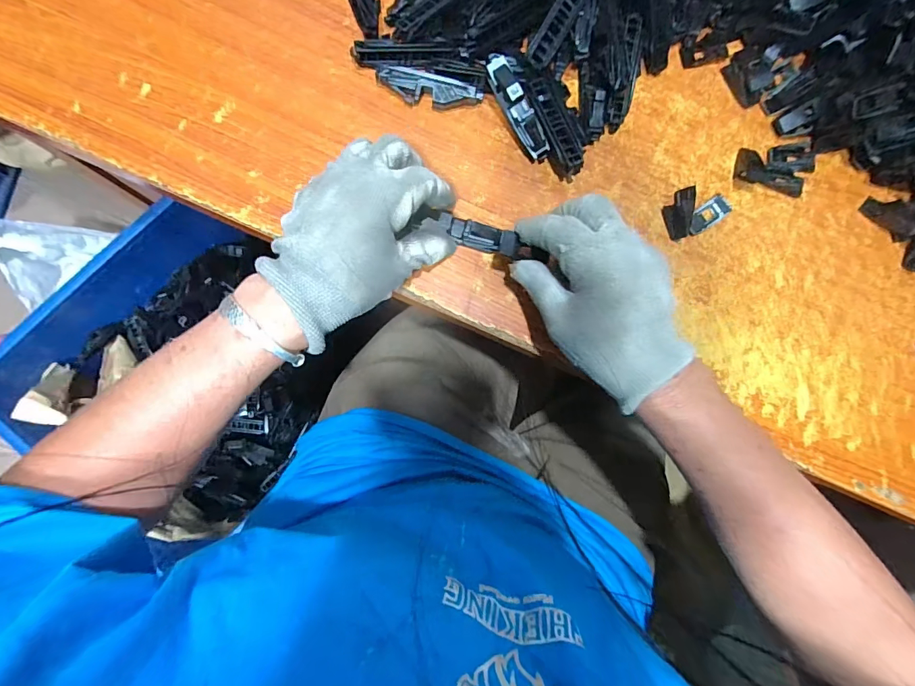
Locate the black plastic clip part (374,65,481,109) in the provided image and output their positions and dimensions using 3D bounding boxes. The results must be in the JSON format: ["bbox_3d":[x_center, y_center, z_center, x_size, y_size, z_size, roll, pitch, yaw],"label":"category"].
[{"bbox_3d":[-0.022,-0.198,0.327,0.081,0.015,0.018,11,85,-4],"label":"black plastic clip part"}]

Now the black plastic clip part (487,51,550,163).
[{"bbox_3d":[0.047,-0.181,0.322,0.020,0.021,0.081,-33,103,-6],"label":"black plastic clip part"}]

